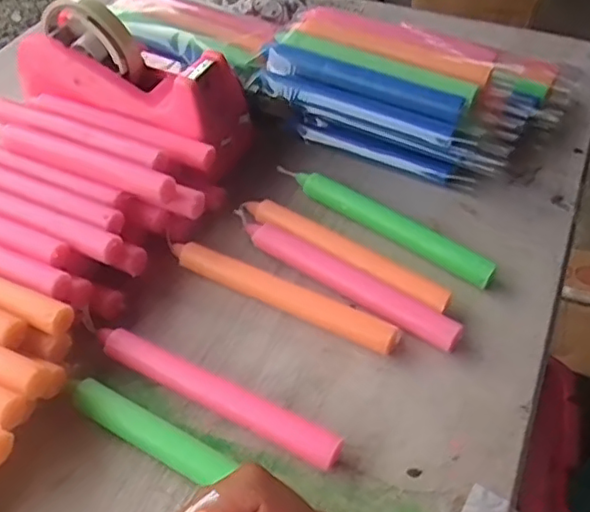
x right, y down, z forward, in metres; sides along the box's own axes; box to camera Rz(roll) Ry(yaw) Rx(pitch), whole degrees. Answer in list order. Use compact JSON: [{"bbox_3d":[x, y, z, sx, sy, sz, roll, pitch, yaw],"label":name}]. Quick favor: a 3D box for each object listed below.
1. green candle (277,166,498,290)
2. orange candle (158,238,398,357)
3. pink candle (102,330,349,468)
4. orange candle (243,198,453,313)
[{"bbox_3d":[0.063,-0.025,0.455,0.175,0.022,0.014,30,56,26],"label":"green candle"},{"bbox_3d":[-0.013,0.024,0.417,0.171,0.017,0.018,23,53,21],"label":"orange candle"},{"bbox_3d":[-0.049,0.082,0.369,0.164,0.016,0.017,22,52,20],"label":"pink candle"},{"bbox_3d":[0.032,-0.004,0.436,0.166,0.016,0.015,29,55,25],"label":"orange candle"}]

